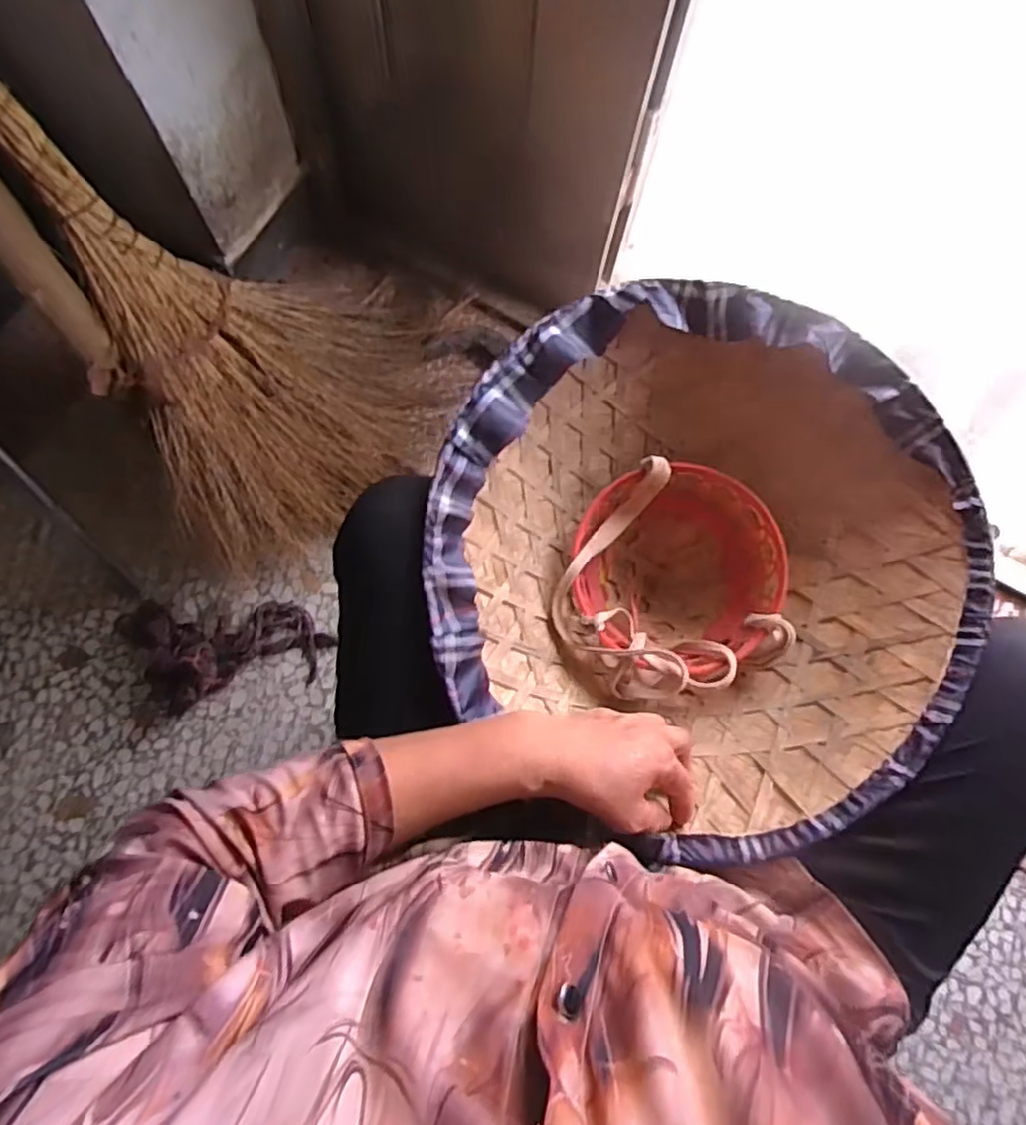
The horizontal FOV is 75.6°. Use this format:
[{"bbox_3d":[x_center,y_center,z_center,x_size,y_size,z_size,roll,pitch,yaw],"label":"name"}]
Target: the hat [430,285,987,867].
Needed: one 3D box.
[{"bbox_3d":[0.154,-0.008,0.556,0.409,0.204,0.409,-1,82,9],"label":"hat"}]

